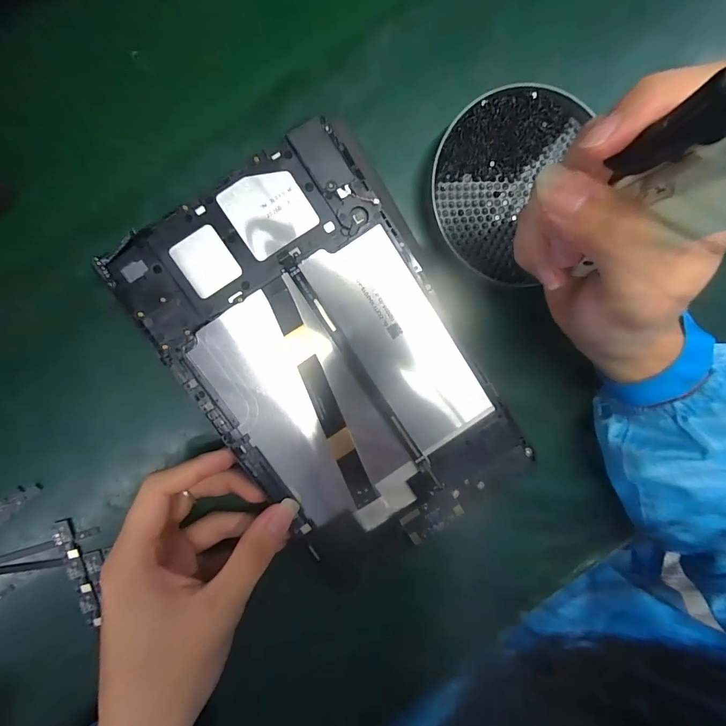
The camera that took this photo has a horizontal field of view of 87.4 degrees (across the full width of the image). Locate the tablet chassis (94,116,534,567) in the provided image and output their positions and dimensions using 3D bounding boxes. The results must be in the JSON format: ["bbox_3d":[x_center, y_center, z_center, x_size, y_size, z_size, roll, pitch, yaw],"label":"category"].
[{"bbox_3d":[-0.019,0.002,0.225,0.153,0.009,0.231,-30,98,-2],"label":"tablet chassis"}]

